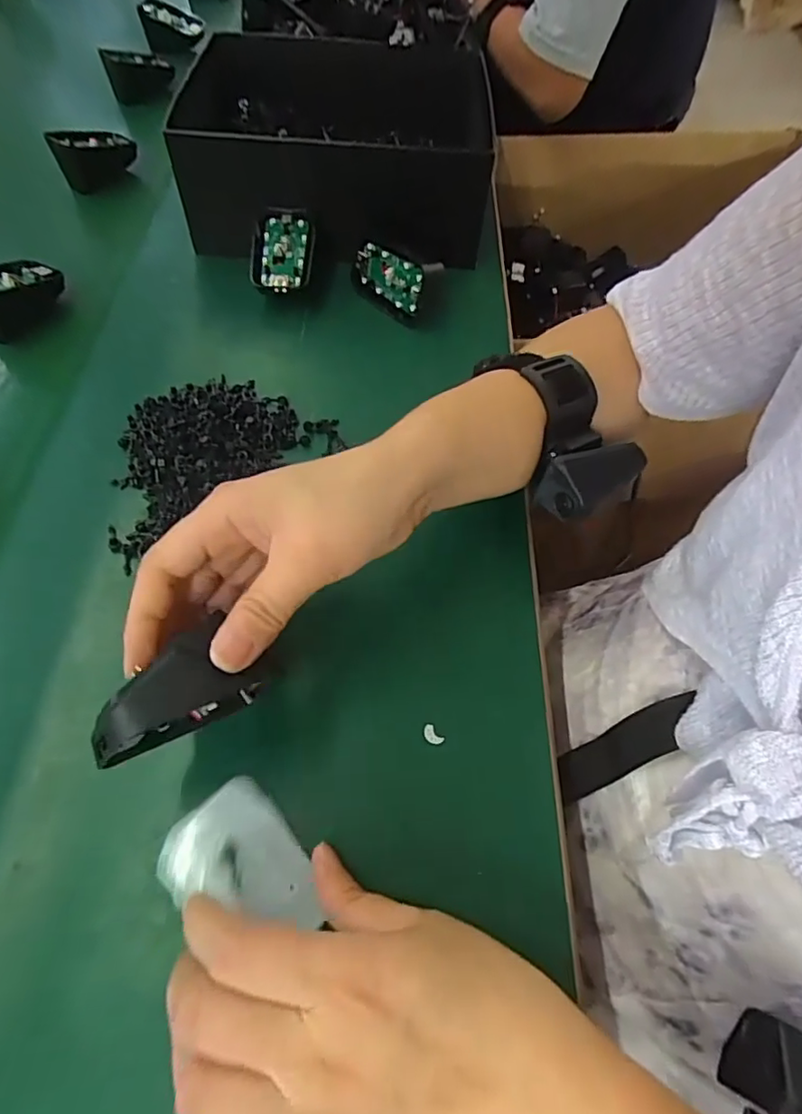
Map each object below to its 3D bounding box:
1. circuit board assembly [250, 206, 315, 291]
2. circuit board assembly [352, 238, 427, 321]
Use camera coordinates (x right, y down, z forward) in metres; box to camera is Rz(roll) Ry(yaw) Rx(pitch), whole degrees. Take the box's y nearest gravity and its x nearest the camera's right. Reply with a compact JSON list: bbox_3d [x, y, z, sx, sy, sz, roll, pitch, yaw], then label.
[{"bbox_3d":[-0.091,-0.233,0.428,0.047,0.009,0.069,7,80,0],"label":"circuit board assembly"},{"bbox_3d":[-0.010,-0.208,0.430,0.063,0.046,0.014,39,66,22],"label":"circuit board assembly"}]

